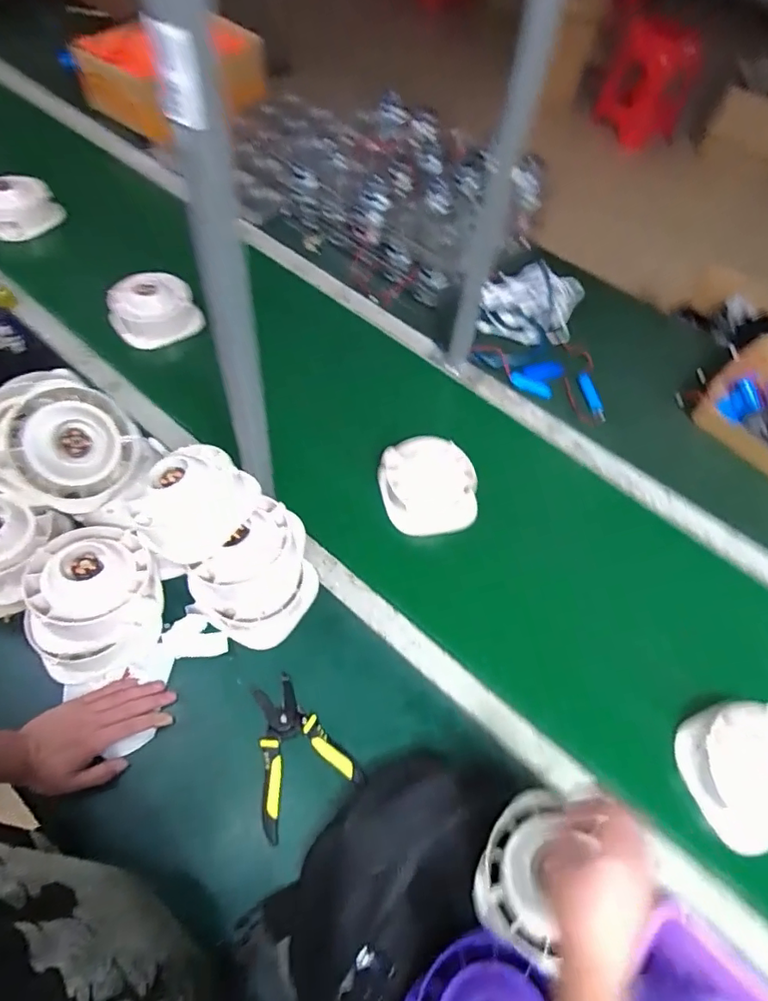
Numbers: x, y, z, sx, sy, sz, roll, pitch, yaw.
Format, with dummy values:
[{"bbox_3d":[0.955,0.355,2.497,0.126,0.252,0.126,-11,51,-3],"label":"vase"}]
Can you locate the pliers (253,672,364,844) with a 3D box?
[{"bbox_3d":[-0.109,0.283,0.628,0.114,0.012,0.150,-25,63,-18],"label":"pliers"}]

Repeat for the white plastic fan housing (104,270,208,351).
[{"bbox_3d":[-0.407,-0.340,0.960,0.146,0.060,0.146,-24,63,-18],"label":"white plastic fan housing"}]

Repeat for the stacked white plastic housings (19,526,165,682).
[{"bbox_3d":[-0.344,0.117,0.647,0.148,0.119,0.146,-18,61,-15],"label":"stacked white plastic housings"}]

